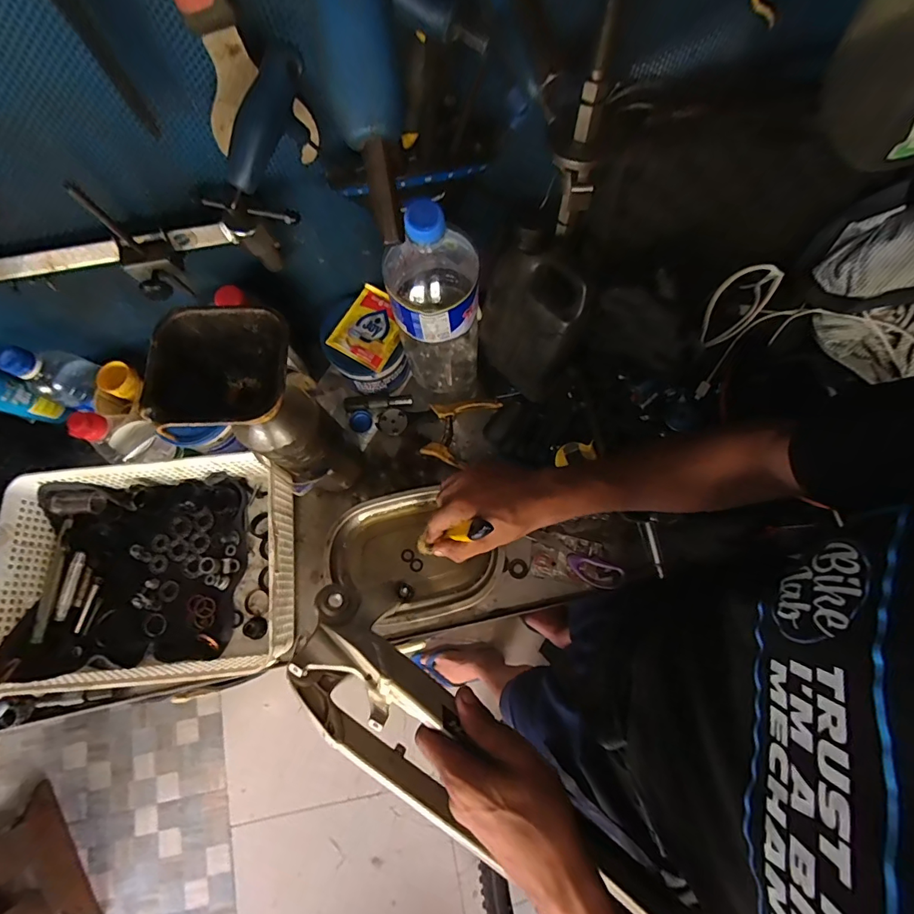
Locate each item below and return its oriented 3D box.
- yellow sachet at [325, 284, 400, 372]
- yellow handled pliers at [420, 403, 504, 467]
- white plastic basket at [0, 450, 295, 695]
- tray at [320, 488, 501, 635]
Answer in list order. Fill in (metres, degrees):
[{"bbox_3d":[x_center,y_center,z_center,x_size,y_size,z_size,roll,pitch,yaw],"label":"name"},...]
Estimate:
[{"bbox_3d":[-0.105,-0.161,0.560,0.076,0.012,0.092,30,79,9],"label":"yellow sachet"},{"bbox_3d":[0.001,-0.042,0.618,0.083,0.014,0.107,24,75,5],"label":"yellow handled pliers"},{"bbox_3d":[-0.371,0.134,0.546,0.330,0.078,0.245,-4,74,-3],"label":"white plastic basket"},{"bbox_3d":[-0.059,0.126,0.570,0.195,0.023,0.157,-17,75,-6],"label":"tray"}]

